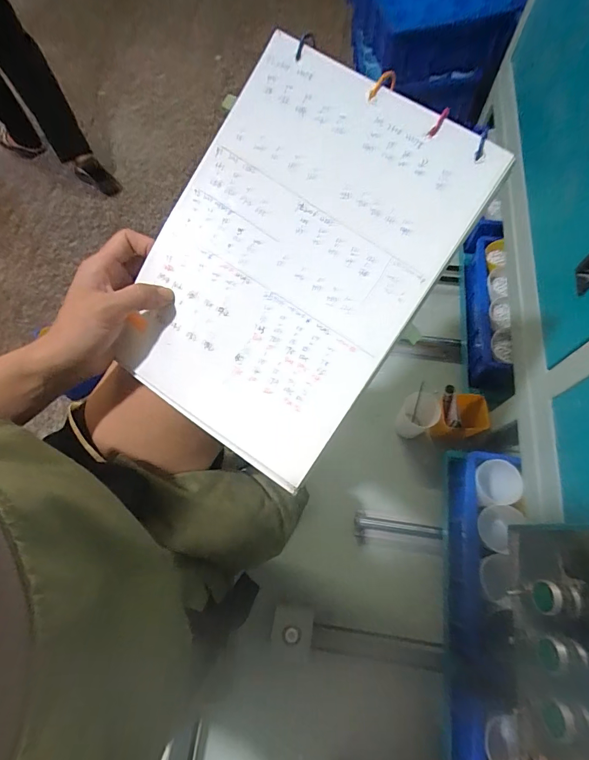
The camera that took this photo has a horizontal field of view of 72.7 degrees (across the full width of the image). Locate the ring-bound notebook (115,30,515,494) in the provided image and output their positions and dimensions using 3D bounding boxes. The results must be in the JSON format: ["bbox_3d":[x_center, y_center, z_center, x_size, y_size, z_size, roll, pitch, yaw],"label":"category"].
[{"bbox_3d":[-0.007,-0.086,0.309,0.196,0.015,0.284,33,98,4],"label":"ring-bound notebook"}]

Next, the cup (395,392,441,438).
[{"bbox_3d":[0.222,0.069,0.735,0.059,0.105,0.064,0,67,1],"label":"cup"}]

